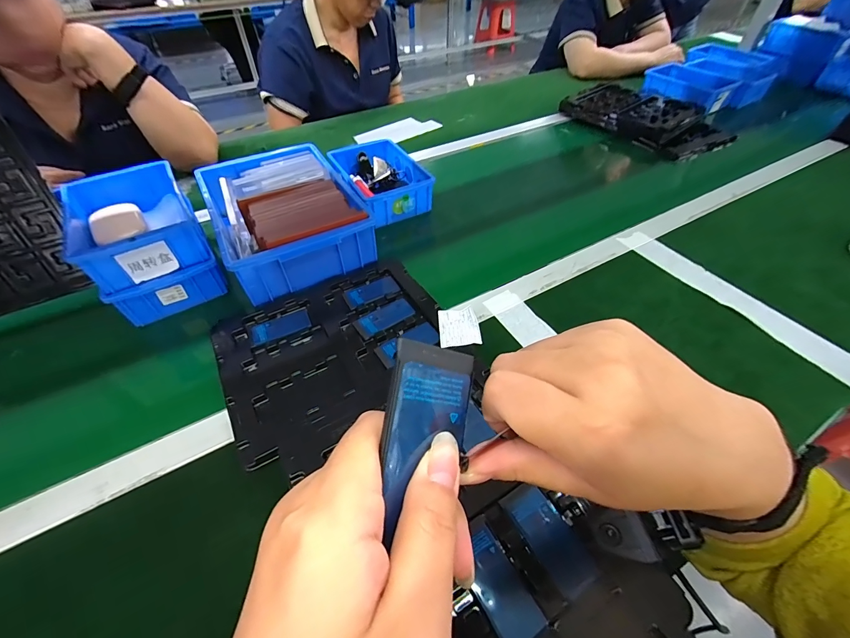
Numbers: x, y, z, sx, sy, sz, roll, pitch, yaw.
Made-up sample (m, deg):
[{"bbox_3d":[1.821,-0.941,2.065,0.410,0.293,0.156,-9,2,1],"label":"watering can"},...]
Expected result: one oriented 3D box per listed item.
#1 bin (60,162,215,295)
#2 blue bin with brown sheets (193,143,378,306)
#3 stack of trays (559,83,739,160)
[{"bbox_3d":[-0.389,-0.130,0.484,0.133,0.062,0.189,-26,53,-21],"label":"bin"},{"bbox_3d":[-0.224,-0.168,0.579,0.195,0.081,0.288,-24,52,-19],"label":"blue bin with brown sheets"},{"bbox_3d":[0.531,-0.488,0.870,0.232,0.064,0.364,-27,53,-21],"label":"stack of trays"}]

